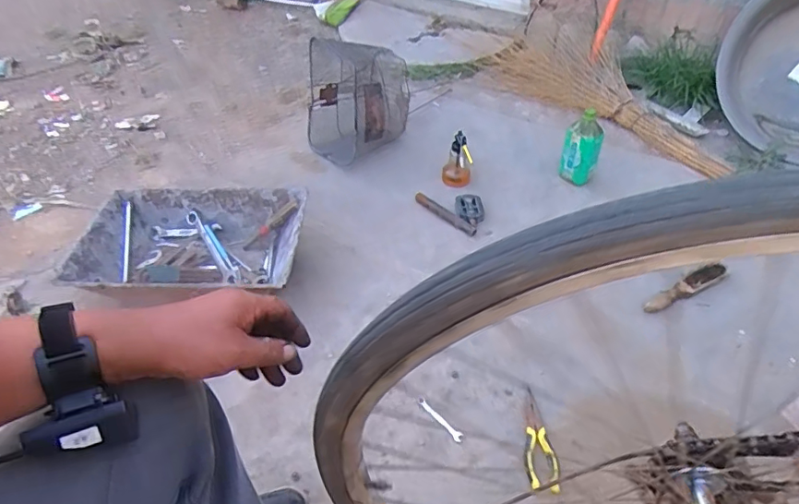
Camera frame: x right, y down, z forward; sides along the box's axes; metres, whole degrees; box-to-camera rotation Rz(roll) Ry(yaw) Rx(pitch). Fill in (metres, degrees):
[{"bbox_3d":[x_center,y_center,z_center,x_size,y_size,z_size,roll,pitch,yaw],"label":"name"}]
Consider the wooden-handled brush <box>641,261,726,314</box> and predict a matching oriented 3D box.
[{"bbox_3d":[0.639,0.076,1.150,0.236,0.028,0.039,-18,46,-20],"label":"wooden-handled brush"}]

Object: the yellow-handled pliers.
[{"bbox_3d":[0.241,0.322,0.921,0.050,0.019,0.198,1,42,0],"label":"yellow-handled pliers"}]

